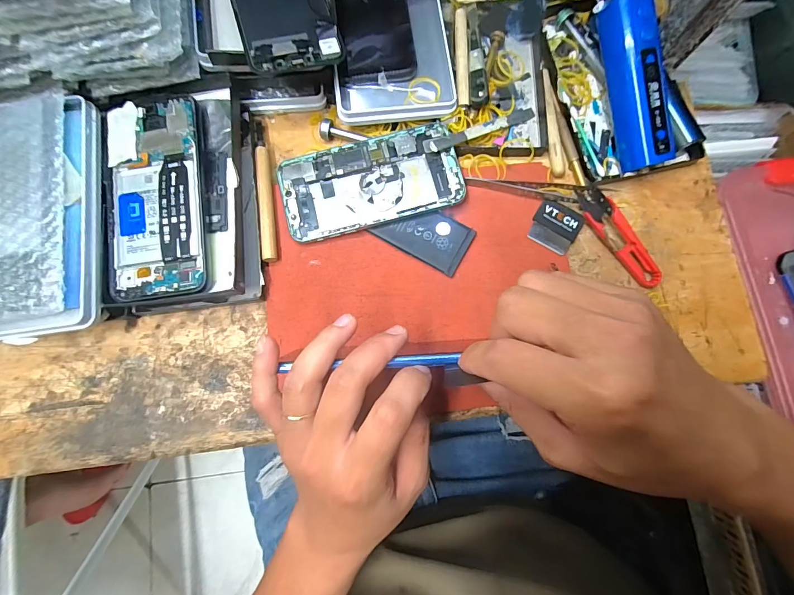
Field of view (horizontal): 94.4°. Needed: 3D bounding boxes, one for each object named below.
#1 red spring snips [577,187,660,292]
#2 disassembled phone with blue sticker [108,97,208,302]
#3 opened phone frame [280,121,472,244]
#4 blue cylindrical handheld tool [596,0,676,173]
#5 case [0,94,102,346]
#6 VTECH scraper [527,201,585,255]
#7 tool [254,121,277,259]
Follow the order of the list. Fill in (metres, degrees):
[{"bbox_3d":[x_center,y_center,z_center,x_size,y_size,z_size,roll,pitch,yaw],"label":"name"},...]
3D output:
[{"bbox_3d":[0.186,-0.050,0.312,0.023,0.017,0.101,-35,86,-6],"label":"red spring snips"},{"bbox_3d":[-0.184,-0.077,0.280,0.073,0.007,0.151,-6,84,1],"label":"disassembled phone with blue sticker"},{"bbox_3d":[-0.021,-0.097,0.309,0.147,0.010,0.075,-13,84,-4],"label":"opened phone frame"},{"bbox_3d":[0.198,-0.174,0.300,0.032,0.030,0.130,-16,99,-4],"label":"blue cylindrical handheld tool"},{"bbox_3d":[-0.272,-0.059,0.263,0.099,0.025,0.173,-7,84,-4],"label":"case"},{"bbox_3d":[0.137,-0.061,0.315,0.040,0.004,0.042,26,83,0],"label":"VTECH scraper"},{"bbox_3d":[-0.111,-0.092,0.306,0.010,0.007,0.126,-7,84,-4],"label":"tool"}]

